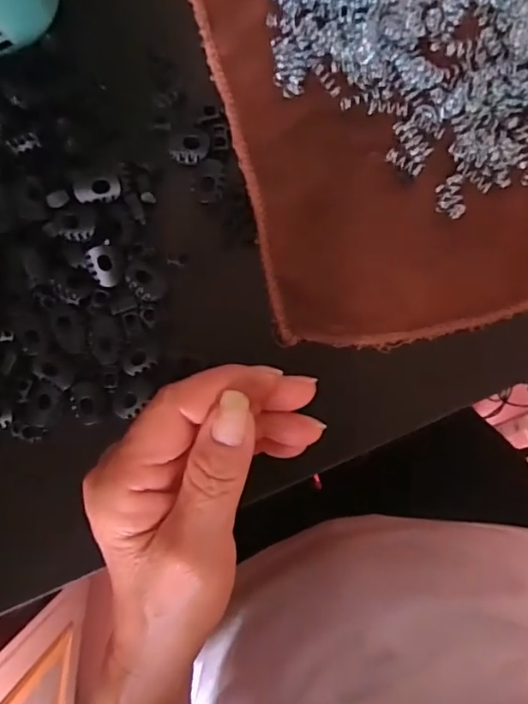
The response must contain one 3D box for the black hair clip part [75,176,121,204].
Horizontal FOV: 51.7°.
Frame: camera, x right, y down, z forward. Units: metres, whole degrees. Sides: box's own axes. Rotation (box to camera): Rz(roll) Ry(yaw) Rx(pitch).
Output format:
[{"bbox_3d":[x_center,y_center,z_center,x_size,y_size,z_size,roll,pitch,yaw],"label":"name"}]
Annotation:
[{"bbox_3d":[-0.078,-0.077,0.258,0.020,0.013,0.013,-1,88,3],"label":"black hair clip part"}]

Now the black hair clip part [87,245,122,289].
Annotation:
[{"bbox_3d":[-0.076,-0.041,0.260,0.015,0.008,0.019,-10,88,3],"label":"black hair clip part"}]

